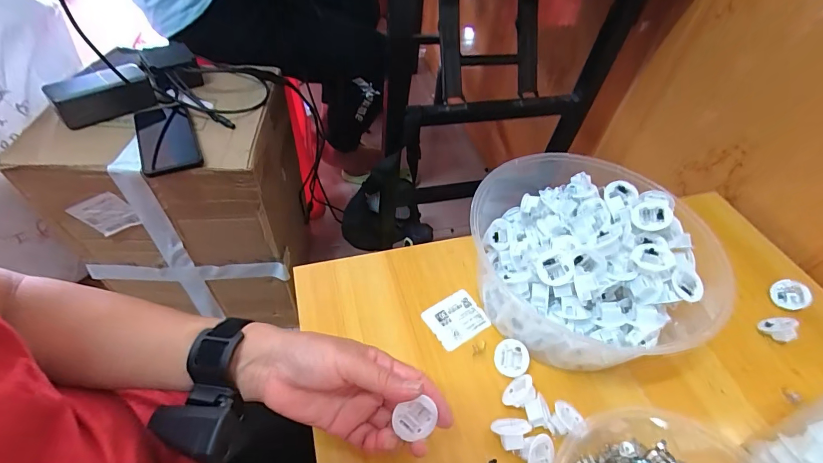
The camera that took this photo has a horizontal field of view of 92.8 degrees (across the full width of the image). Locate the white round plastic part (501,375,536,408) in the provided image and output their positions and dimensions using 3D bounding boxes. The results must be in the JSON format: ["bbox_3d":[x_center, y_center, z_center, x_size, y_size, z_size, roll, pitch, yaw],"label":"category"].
[{"bbox_3d":[0.095,0.142,0.346,0.031,0.012,0.021,-28,57,-25],"label":"white round plastic part"}]

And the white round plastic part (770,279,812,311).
[{"bbox_3d":[0.431,0.071,0.445,0.036,0.011,0.035,-32,63,24],"label":"white round plastic part"}]

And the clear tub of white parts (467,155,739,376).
[{"bbox_3d":[0.180,0.025,0.397,0.206,0.090,0.212,2,49,-2],"label":"clear tub of white parts"}]

